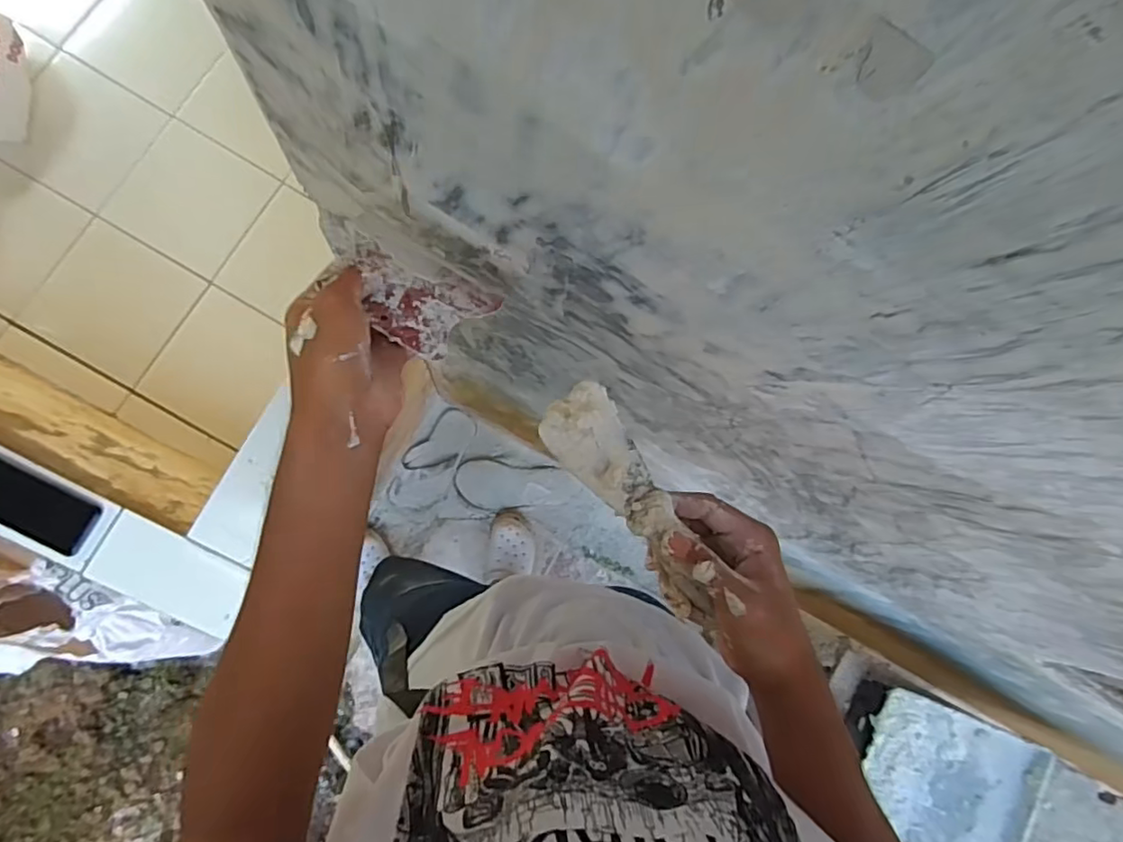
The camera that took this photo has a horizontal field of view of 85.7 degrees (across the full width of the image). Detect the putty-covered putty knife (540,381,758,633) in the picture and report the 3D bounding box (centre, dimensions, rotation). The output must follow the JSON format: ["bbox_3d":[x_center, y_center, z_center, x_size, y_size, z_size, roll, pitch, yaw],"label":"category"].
[{"bbox_3d":[0.049,0.060,0.377,0.045,0.025,0.185,-35,112,-6],"label":"putty-covered putty knife"}]

